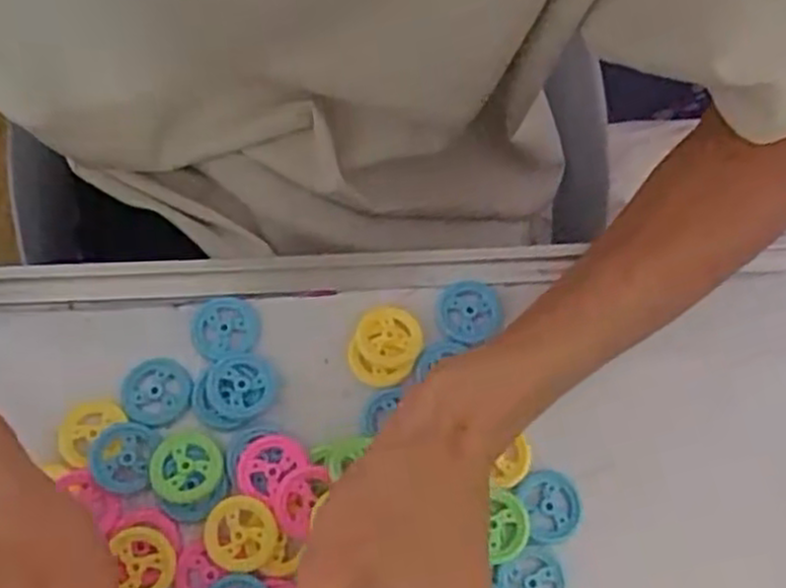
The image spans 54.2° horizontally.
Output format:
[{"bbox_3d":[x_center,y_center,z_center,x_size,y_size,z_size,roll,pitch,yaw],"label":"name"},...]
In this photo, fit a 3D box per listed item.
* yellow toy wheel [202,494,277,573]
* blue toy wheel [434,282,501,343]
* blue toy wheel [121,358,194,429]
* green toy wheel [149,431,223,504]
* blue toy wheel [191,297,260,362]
[{"bbox_3d":[-0.062,0.097,0.313,0.029,0.007,0.028,0,70,-1],"label":"yellow toy wheel"},{"bbox_3d":[0.034,0.008,0.354,0.028,0.004,0.029,1,70,-1],"label":"blue toy wheel"},{"bbox_3d":[-0.104,0.043,0.338,0.030,0.004,0.030,-9,70,-5],"label":"blue toy wheel"},{"bbox_3d":[-0.087,0.072,0.323,0.029,0.004,0.029,0,70,-1],"label":"green toy wheel"},{"bbox_3d":[-0.076,0.016,0.347,0.029,0.004,0.030,0,70,-1],"label":"blue toy wheel"}]

